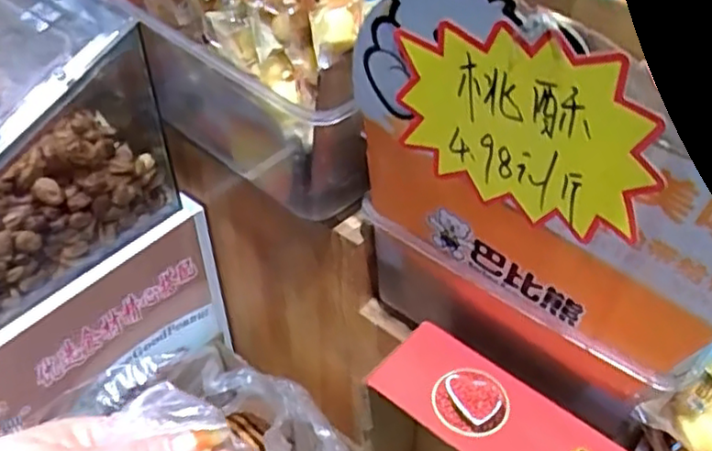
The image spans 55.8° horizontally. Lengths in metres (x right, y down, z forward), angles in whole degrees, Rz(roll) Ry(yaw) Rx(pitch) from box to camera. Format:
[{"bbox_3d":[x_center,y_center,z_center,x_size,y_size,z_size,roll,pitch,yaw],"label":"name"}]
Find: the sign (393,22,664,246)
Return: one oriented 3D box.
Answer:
[{"bbox_3d":[0.094,-0.056,0.391,0.157,0.112,0.010,31,52,27],"label":"sign"}]

